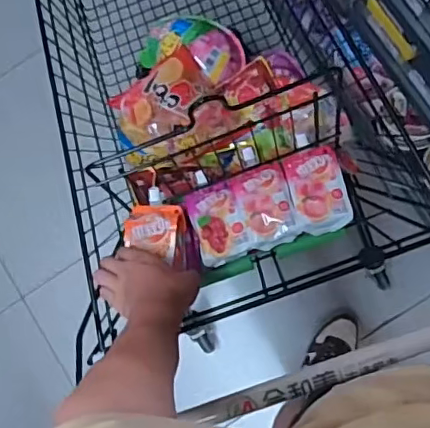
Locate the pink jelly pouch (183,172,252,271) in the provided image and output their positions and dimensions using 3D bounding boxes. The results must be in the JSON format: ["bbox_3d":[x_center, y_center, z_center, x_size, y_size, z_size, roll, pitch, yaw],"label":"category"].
[{"bbox_3d":[0.002,0.004,0.857,0.074,0.040,0.139,-18,82,5],"label":"pink jelly pouch"}]

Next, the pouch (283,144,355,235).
[{"bbox_3d":[0.154,-0.037,0.844,0.080,0.036,0.129,-13,83,6],"label":"pouch"}]

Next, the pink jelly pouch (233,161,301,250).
[{"bbox_3d":[0.077,-0.014,0.851,0.078,0.047,0.124,-15,83,5],"label":"pink jelly pouch"}]

